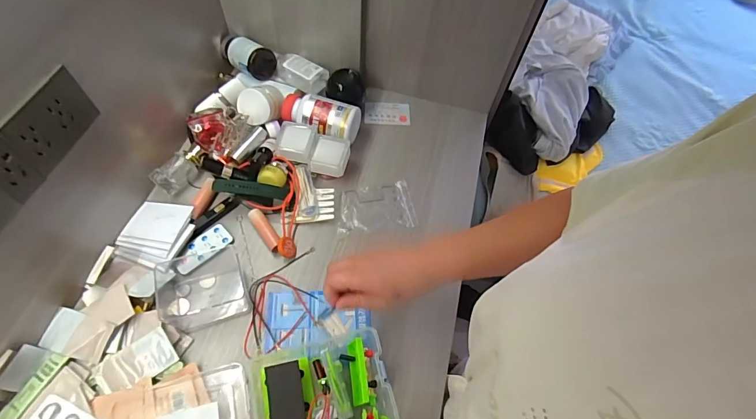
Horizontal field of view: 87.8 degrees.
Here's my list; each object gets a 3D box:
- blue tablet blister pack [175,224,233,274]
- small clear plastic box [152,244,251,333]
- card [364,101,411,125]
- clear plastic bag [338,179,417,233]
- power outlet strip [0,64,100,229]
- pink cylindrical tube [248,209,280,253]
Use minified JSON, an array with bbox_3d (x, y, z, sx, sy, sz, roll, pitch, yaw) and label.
[{"bbox_3d":[-0.254,0.055,0.569,0.039,0.008,0.084,42,65,19],"label":"blue tablet blister pack"},{"bbox_3d":[-0.241,0.103,0.537,0.107,0.032,0.107,-15,62,-13],"label":"small clear plastic box"},{"bbox_3d":[0.018,-0.180,0.729,0.084,0.008,0.054,3,64,-3],"label":"card"},{"bbox_3d":[-0.003,-0.005,0.631,0.119,0.006,0.081,-4,59,-7],"label":"clear plastic bag"},{"bbox_3d":[-0.363,-0.057,0.400,0.011,0.069,0.193,16,60,5],"label":"power outlet strip"},{"bbox_3d":[-0.168,0.030,0.586,0.020,0.023,0.077,-33,67,-21],"label":"pink cylindrical tube"}]

